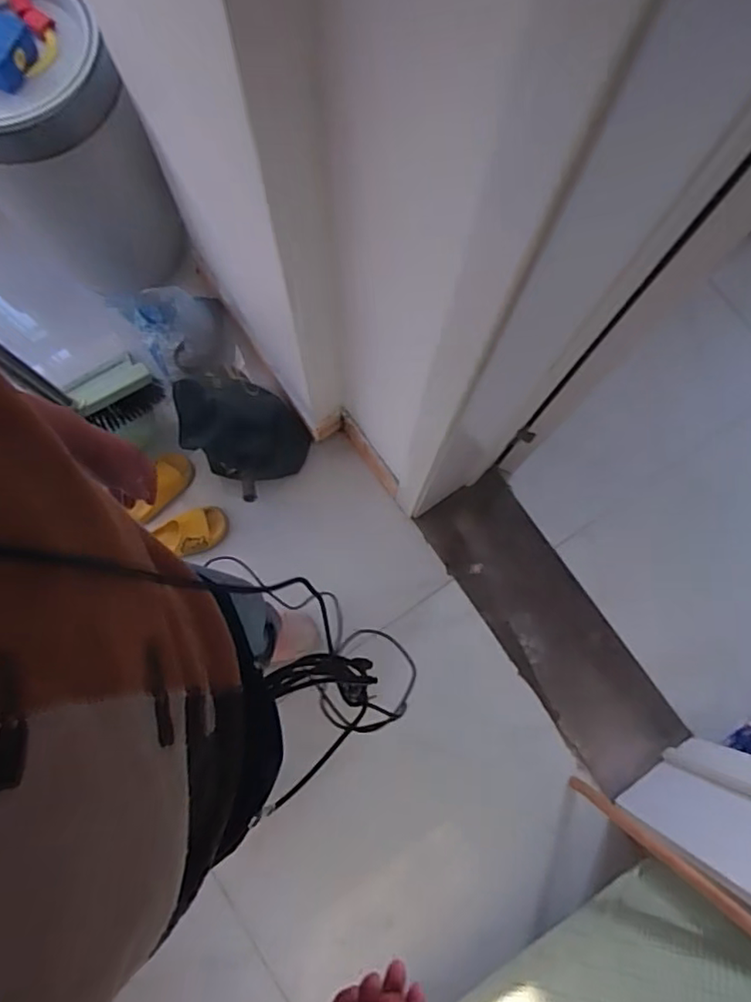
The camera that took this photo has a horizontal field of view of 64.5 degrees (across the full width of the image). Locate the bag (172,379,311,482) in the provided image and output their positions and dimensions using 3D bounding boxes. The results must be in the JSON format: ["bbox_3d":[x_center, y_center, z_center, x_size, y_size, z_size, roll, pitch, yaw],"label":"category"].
[{"bbox_3d":[-0.294,-0.158,1.343,0.258,0.252,0.232,-19,79,-5],"label":"bag"}]

